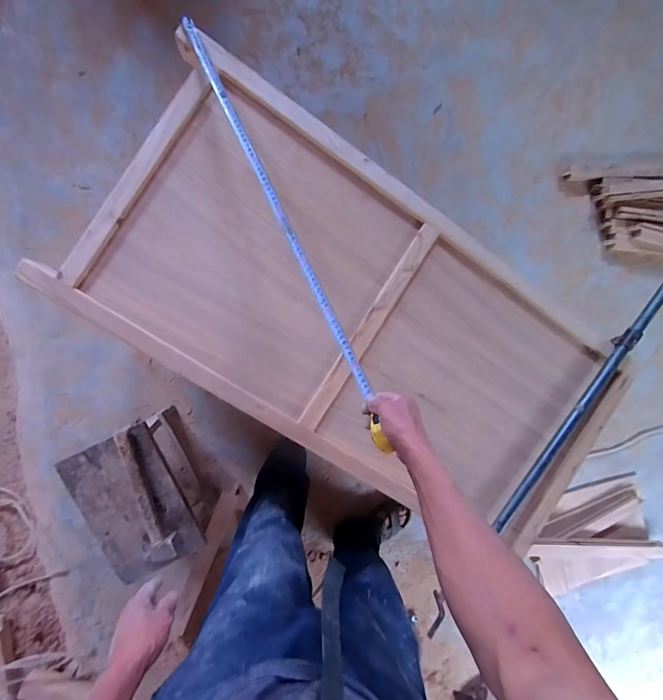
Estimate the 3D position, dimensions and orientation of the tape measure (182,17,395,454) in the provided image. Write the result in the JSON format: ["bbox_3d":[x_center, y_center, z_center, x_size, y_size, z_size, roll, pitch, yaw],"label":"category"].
[{"bbox_3d":[-0.084,-0.215,0.572,0.029,0.047,0.813,-25,84,-2],"label":"tape measure"}]

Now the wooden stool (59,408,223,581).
[{"bbox_3d":[-0.506,0.386,0.970,0.230,0.299,0.371,-23,96,-6],"label":"wooden stool"}]

